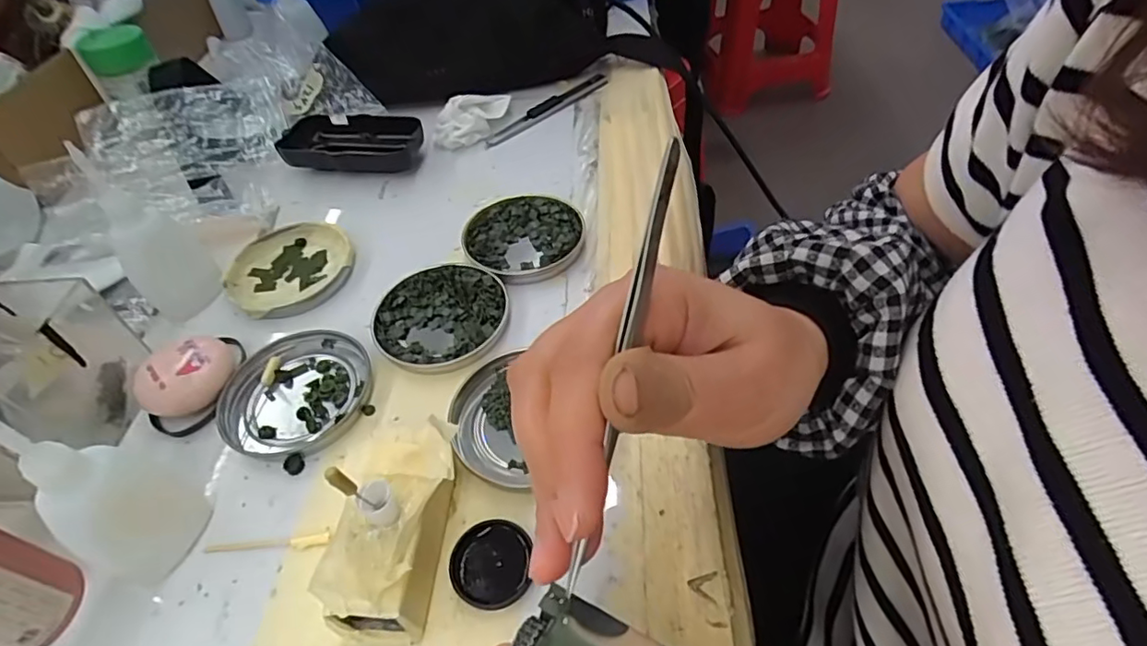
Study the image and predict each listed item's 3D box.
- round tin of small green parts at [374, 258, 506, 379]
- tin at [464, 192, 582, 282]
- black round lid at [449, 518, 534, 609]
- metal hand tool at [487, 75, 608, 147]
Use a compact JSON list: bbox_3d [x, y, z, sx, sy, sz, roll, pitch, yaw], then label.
[{"bbox_3d":[-0.077,-0.004,0.343,0.077,0.009,0.076,-4,49,4],"label":"round tin of small green parts"},{"bbox_3d":[-0.034,-0.058,0.382,0.077,0.010,0.074,-4,49,4],"label":"tin"},{"bbox_3d":[-0.036,0.103,0.251,0.034,0.006,0.035,-2,50,3],"label":"black round lid"},{"bbox_3d":[-0.020,-0.181,0.494,0.131,0.007,0.016,-37,55,-23],"label":"metal hand tool"}]

